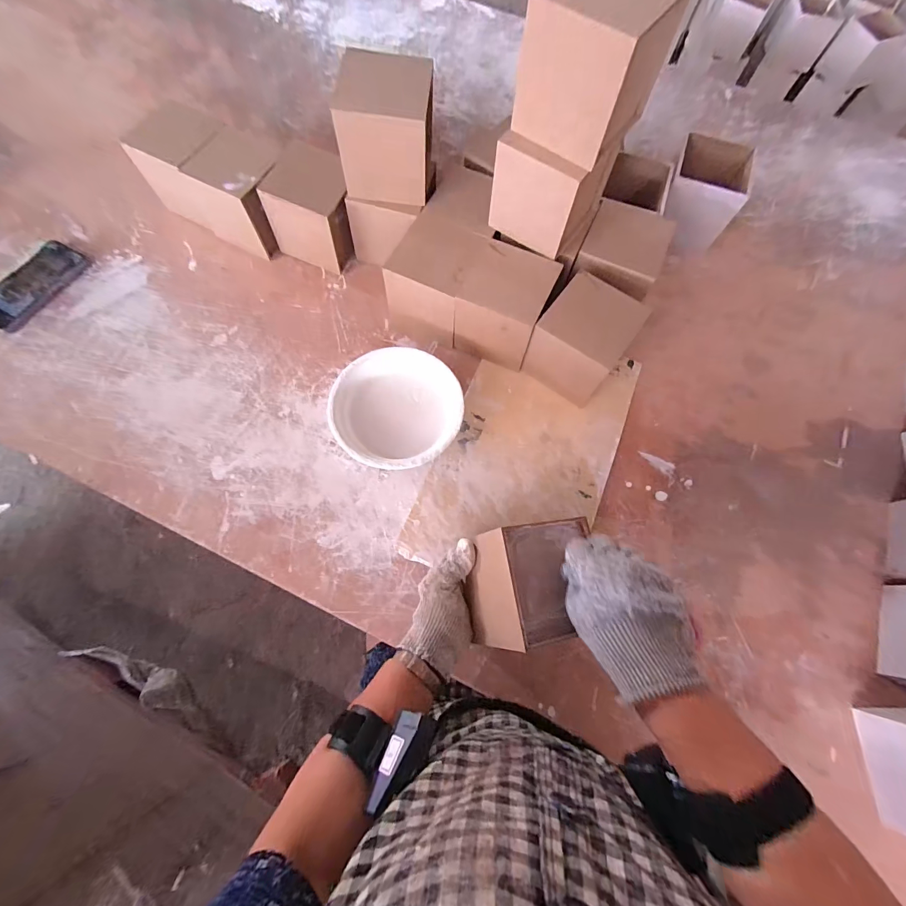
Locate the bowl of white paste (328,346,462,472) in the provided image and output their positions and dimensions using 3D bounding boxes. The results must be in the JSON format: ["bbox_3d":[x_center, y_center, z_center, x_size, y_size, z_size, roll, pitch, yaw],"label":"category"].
[{"bbox_3d":[-0.075,-0.054,0.533,0.165,0.050,0.168,1,71,-2],"label":"bowl of white paste"}]

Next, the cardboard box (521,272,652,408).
[{"bbox_3d":[0.175,-0.152,0.537,0.106,0.121,0.114,36,73,10],"label":"cardboard box"}]

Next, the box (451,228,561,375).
[{"bbox_3d":[0.067,-0.207,0.551,0.117,0.107,0.114,23,72,6],"label":"box"}]

